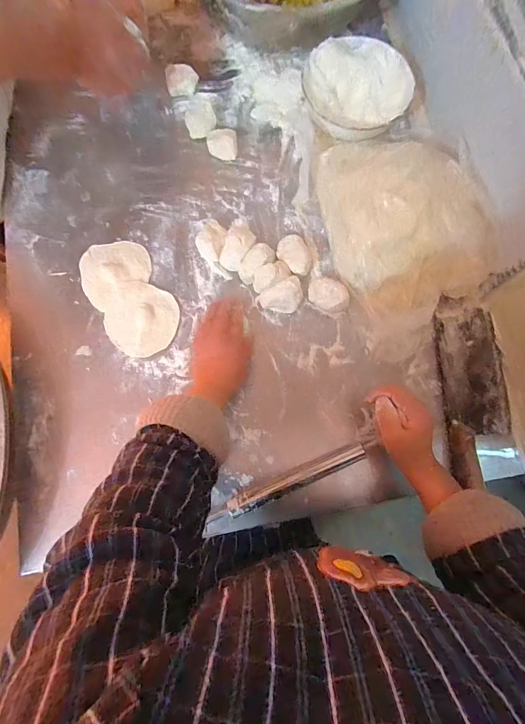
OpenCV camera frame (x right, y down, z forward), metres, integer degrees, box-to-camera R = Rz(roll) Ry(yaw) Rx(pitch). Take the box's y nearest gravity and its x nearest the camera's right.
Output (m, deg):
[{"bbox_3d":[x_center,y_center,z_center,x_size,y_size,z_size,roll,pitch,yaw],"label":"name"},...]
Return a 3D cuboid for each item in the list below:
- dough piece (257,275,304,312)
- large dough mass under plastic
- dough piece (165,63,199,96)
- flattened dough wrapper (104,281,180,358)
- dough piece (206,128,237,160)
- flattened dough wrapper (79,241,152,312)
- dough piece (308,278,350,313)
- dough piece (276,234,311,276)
[{"bbox_3d":[0.032,-0.095,0.530,0.064,0.029,0.046,-28,80,-6],"label":"dough piece"},{"bbox_3d":[0.209,-0.208,0.523,0.205,0.093,0.276,-13,79,-3],"label":"large dough mass under plastic"},{"bbox_3d":[-0.137,-0.479,0.608,0.052,0.034,0.040,-9,79,-2],"label":"dough piece"},{"bbox_3d":[-0.182,-0.065,0.529,0.108,0.004,0.107,1,80,-4],"label":"flattened dough wrapper"},{"bbox_3d":[-0.066,-0.360,0.589,0.048,0.034,0.035,-9,79,-2],"label":"dough piece"},{"bbox_3d":[-0.224,-0.137,0.544,0.103,0.011,0.104,-14,79,-3],"label":"flattened dough wrapper"},{"bbox_3d":[0.101,-0.101,0.535,0.062,0.028,0.043,19,79,3],"label":"dough piece"},{"bbox_3d":[0.050,-0.164,0.545,0.044,0.031,0.065,-36,81,-7],"label":"dough piece"}]

